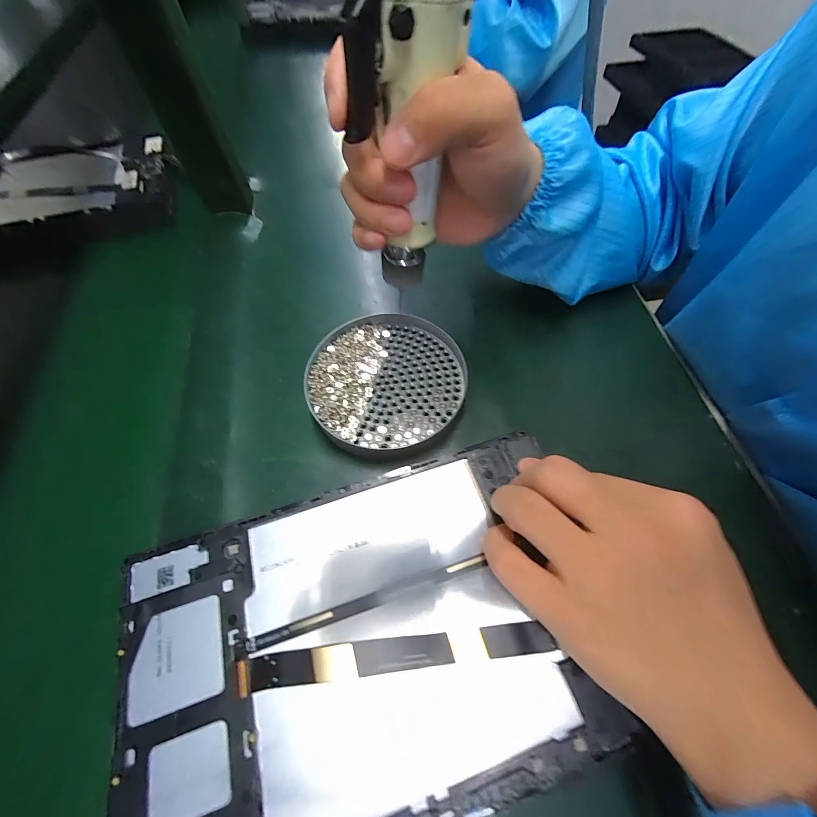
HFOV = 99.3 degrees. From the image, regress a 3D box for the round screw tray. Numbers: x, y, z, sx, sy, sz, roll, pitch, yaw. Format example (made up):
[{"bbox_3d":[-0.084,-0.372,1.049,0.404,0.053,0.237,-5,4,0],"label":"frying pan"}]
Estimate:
[{"bbox_3d":[-0.016,-0.020,0.262,0.108,0.025,0.114,2,61,-3],"label":"round screw tray"}]

